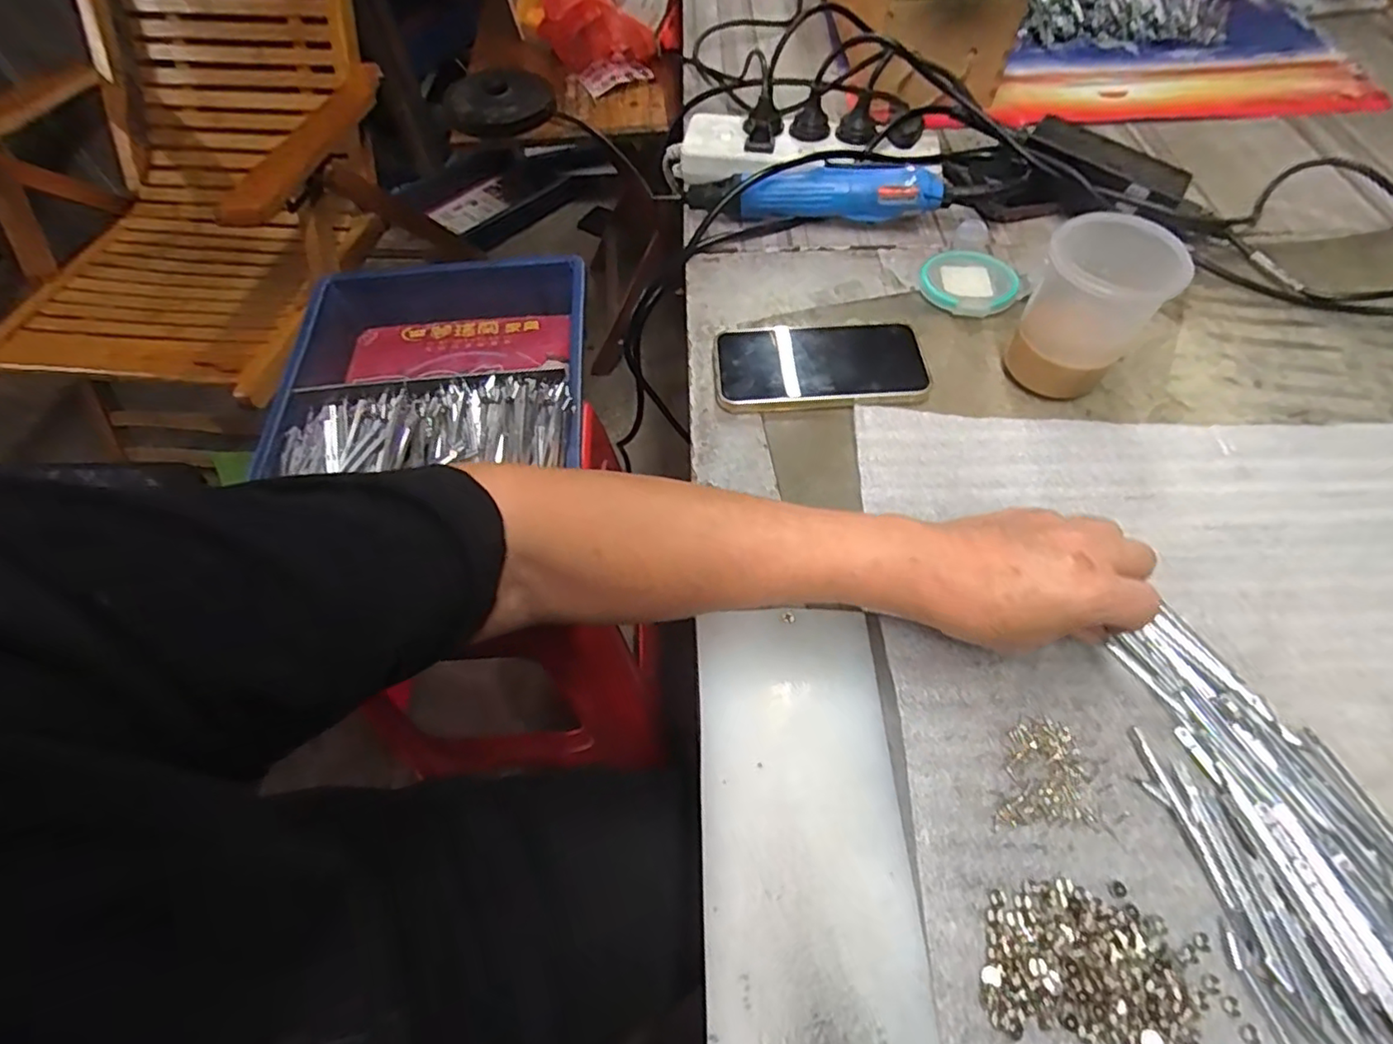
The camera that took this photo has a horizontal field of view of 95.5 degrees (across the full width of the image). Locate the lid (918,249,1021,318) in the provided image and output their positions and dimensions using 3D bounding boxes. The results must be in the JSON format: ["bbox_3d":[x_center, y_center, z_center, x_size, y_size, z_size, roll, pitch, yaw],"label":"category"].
[{"bbox_3d":[0.218,-0.193,0.503,0.070,0.017,0.074,0,58,0],"label":"lid"}]

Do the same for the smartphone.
[{"bbox_3d":[0.088,-0.115,0.455,0.146,0.013,0.078,-2,58,-1],"label":"smartphone"}]

